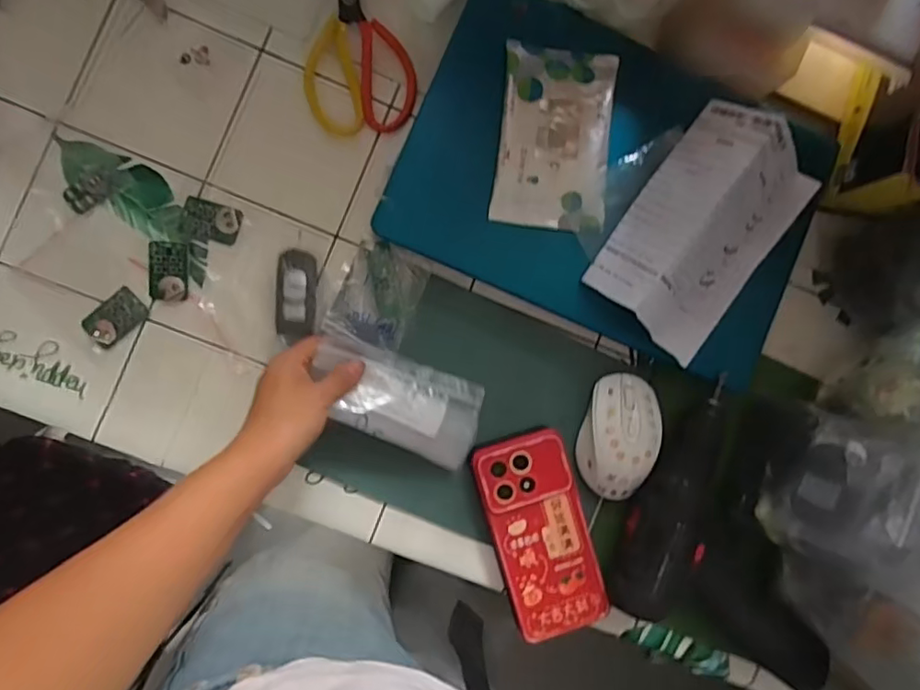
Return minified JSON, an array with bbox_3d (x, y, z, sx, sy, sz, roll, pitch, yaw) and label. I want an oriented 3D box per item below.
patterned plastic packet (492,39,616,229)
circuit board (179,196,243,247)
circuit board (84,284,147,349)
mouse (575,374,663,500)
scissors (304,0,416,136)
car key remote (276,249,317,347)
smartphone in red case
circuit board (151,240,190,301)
[{"bbox_3d":[0.077,-0.167,0.473,0.090,0.014,0.142,6,89,-6],"label":"patterned plastic packet"},{"bbox_3d":[-0.201,-0.099,0.473,0.045,0.007,0.032,16,88,-5],"label":"circuit board"},{"bbox_3d":[-0.271,-0.021,0.462,0.045,0.004,0.030,-44,94,-4],"label":"circuit board"},{"bbox_3d":[0.133,0.076,0.486,0.058,0.032,0.099,16,88,-5],"label":"mouse"},{"bbox_3d":[-0.092,-0.255,0.480,0.086,0.023,0.160,-14,91,-6],"label":"scissors"},{"bbox_3d":[-0.130,-0.039,0.469,0.029,0.012,0.071,3,89,-6],"label":"car key remote"},{"bbox_3d":[0.066,0.154,0.478,0.078,0.011,0.160,-16,91,-6],"label":"smartphone in red case"},{"bbox_3d":[-0.230,-0.059,0.465,0.029,0.007,0.045,3,89,-6],"label":"circuit board"}]

